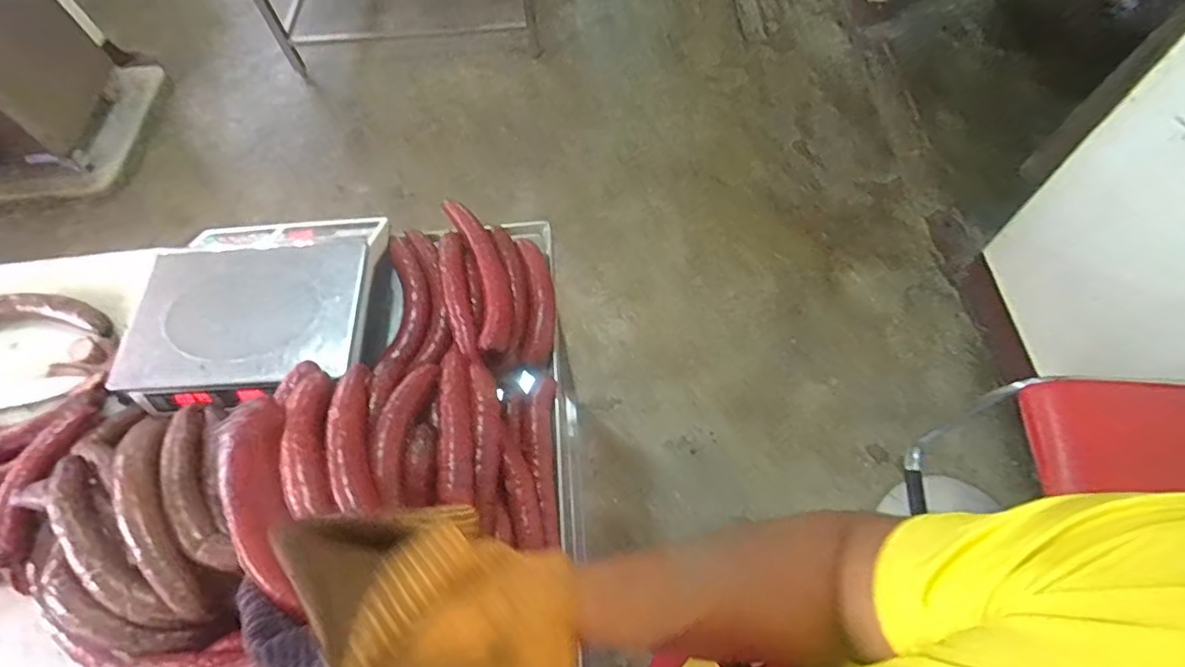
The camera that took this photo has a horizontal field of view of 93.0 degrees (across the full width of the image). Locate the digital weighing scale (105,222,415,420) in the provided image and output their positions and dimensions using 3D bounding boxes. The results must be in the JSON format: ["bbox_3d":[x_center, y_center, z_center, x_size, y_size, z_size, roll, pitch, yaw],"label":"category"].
[{"bbox_3d":[-0.490,-0.055,0.862,0.363,0.089,0.325,-10,63,-2],"label":"digital weighing scale"}]

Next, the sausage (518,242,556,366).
[{"bbox_3d":[-0.085,-0.056,0.875,0.051,0.033,0.223,-6,63,1],"label":"sausage"}]

